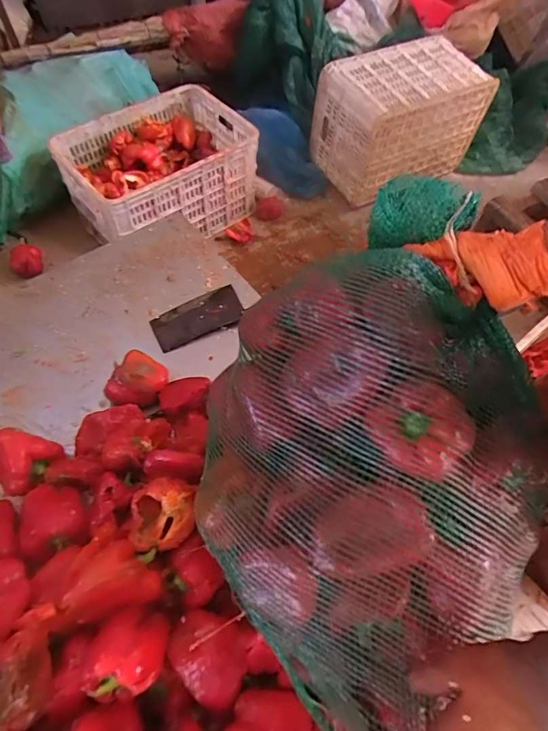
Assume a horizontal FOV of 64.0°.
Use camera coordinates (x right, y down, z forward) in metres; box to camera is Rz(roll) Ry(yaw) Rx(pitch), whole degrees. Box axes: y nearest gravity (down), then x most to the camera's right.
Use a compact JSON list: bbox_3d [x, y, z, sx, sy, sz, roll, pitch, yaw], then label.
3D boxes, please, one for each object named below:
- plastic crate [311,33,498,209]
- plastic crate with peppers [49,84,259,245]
[{"bbox_3d":[0.430,-0.857,1.532,0.509,0.328,0.316,-26,65,-17],"label":"plastic crate"},{"bbox_3d":[-0.352,-0.601,1.392,0.532,0.271,0.364,-36,68,-21],"label":"plastic crate with peppers"}]

